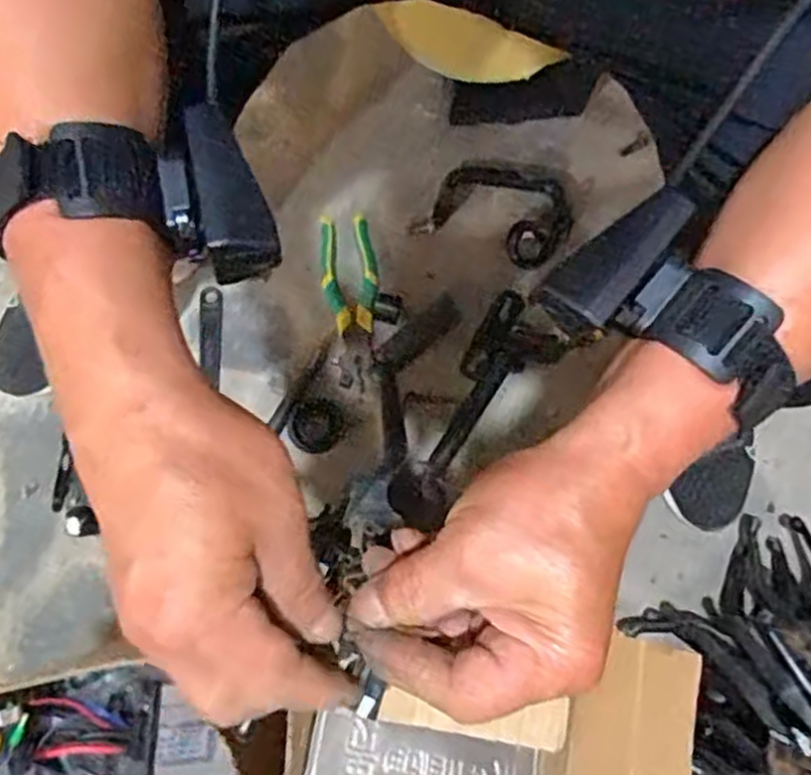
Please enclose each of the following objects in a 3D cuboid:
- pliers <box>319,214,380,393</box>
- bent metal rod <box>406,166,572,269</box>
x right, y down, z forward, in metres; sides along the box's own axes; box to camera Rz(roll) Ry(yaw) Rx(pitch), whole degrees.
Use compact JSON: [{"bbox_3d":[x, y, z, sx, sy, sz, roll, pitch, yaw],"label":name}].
[{"bbox_3d":[-0.058,-0.094,0.806,0.056,0.033,0.187,-3,80,-1],"label":"pliers"},{"bbox_3d":[0.102,-0.200,0.836,0.162,0.020,0.112,18,80,3],"label":"bent metal rod"}]

